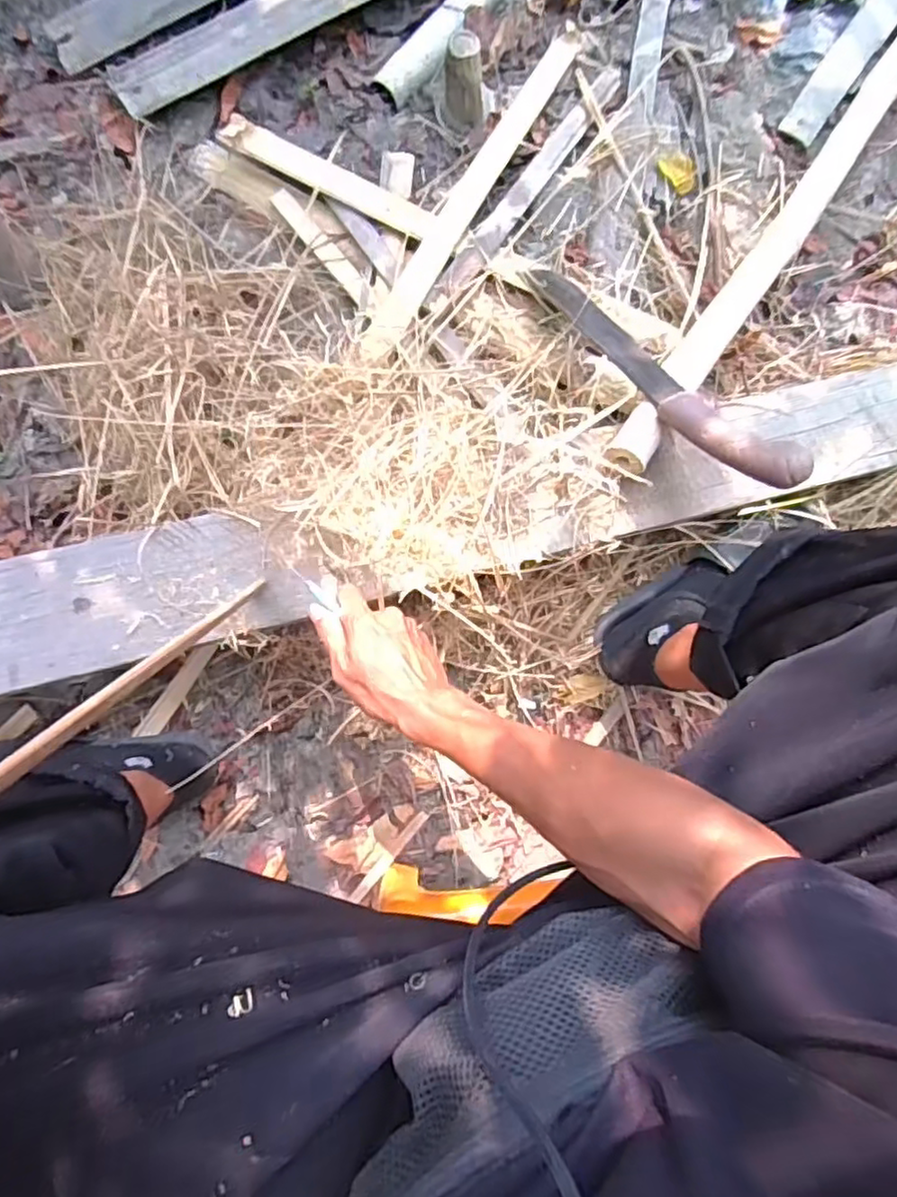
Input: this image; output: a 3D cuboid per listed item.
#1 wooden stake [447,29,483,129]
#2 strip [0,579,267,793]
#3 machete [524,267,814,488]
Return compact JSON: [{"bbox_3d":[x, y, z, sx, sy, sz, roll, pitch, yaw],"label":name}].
[{"bbox_3d":[0.018,-0.604,0.777,0.045,0.081,0.045,-5,76,0],"label":"wooden stake"},{"bbox_3d":[-0.178,0.046,0.374,0.008,0.385,0.015,8,107,3],"label":"strip"},{"bbox_3d":[0.179,-0.225,0.625,0.049,0.026,0.395,-23,50,-4],"label":"machete"}]

